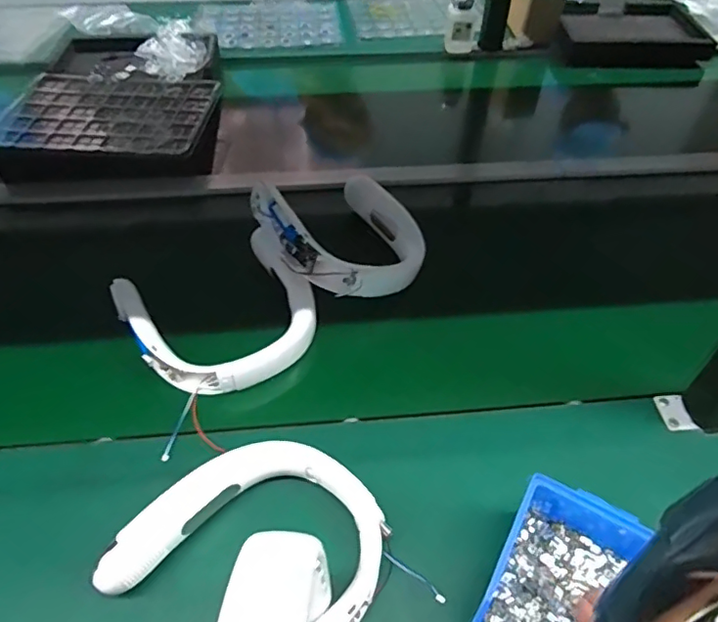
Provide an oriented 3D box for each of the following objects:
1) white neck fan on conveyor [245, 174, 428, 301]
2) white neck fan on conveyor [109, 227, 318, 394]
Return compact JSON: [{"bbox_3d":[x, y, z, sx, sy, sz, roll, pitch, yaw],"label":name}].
[{"bbox_3d":[-0.016,-0.103,0.688,0.181,0.078,0.196,-22,55,-22],"label":"white neck fan on conveyor"},{"bbox_3d":[-0.157,0.003,0.627,0.198,0.050,0.182,-22,55,-22],"label":"white neck fan on conveyor"}]

